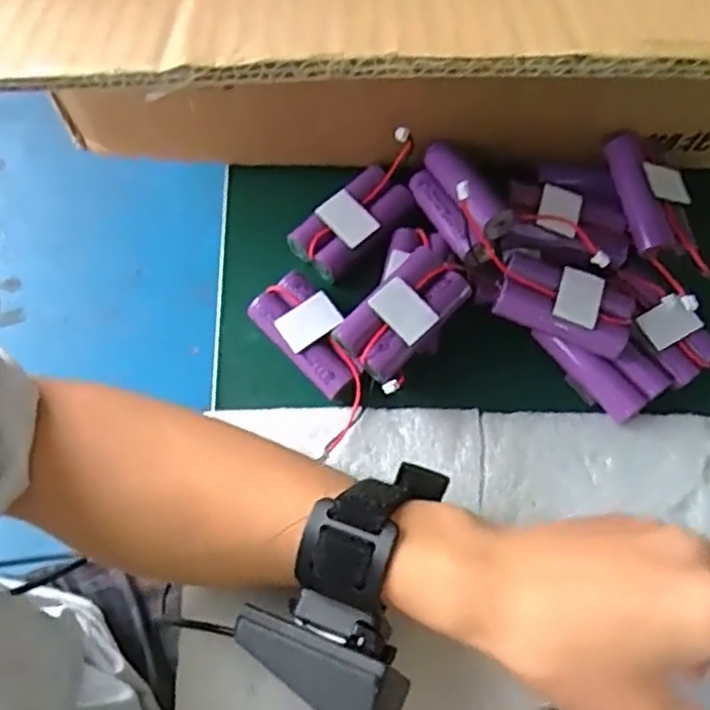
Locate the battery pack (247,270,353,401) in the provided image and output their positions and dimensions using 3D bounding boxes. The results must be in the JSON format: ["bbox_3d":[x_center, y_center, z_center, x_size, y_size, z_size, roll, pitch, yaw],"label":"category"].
[{"bbox_3d":[-0.022,-0.011,0.368,0.034,0.019,0.064,-41,77,-15],"label":"battery pack"}]

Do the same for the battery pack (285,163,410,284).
[{"bbox_3d":[-0.002,-0.073,0.390,0.067,0.021,0.032,-42,77,-15],"label":"battery pack"}]

